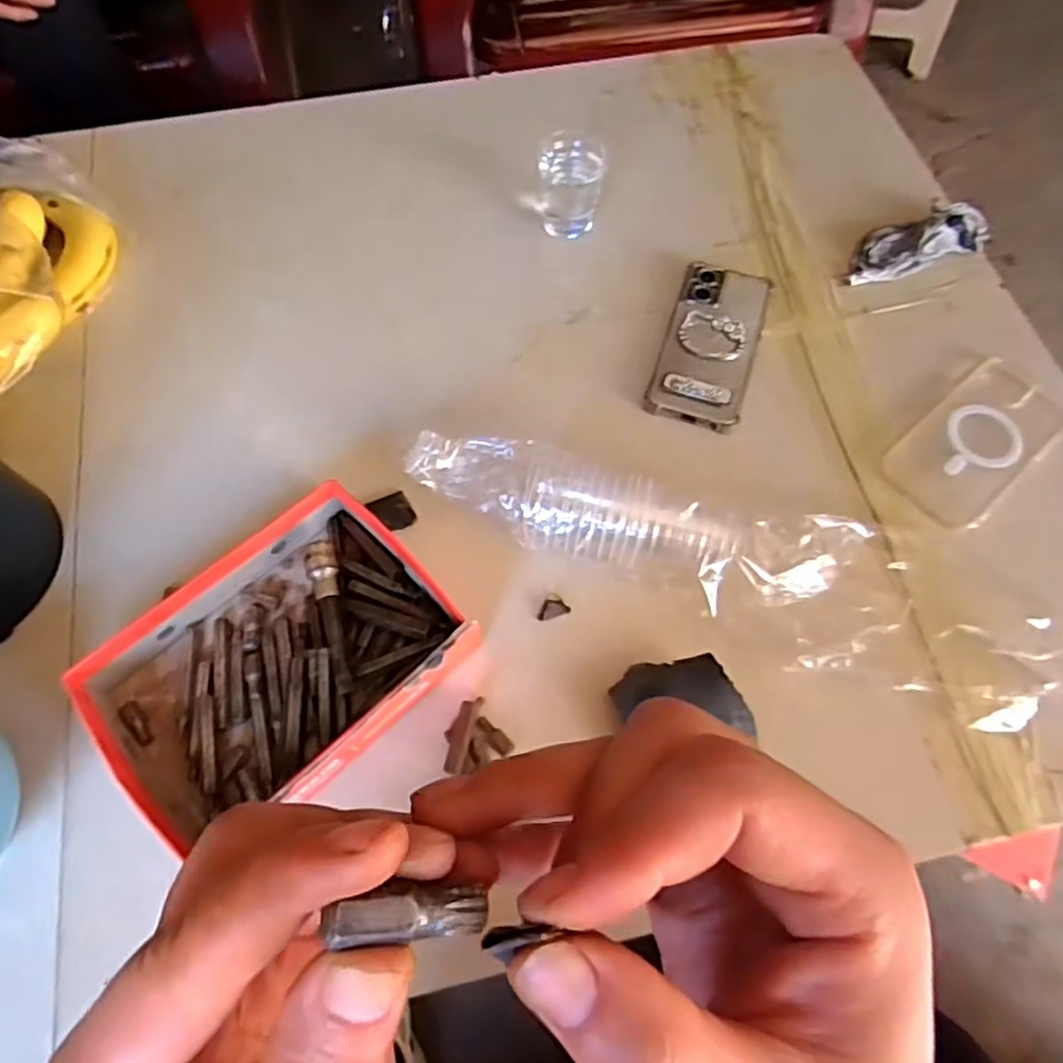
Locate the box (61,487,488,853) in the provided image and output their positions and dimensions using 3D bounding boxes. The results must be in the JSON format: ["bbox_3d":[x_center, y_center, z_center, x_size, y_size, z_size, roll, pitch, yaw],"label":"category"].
[{"bbox_3d":[-0.158,0.084,0.451,0.214,0.060,0.157,-40,73,-17],"label":"box"}]

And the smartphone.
[{"bbox_3d":[0.148,-0.157,0.583,0.074,0.018,0.155,17,66,6],"label":"smartphone"}]

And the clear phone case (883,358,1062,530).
[{"bbox_3d":[0.352,-0.073,0.554,0.161,0.013,0.079,-40,73,-17],"label":"clear phone case"}]

